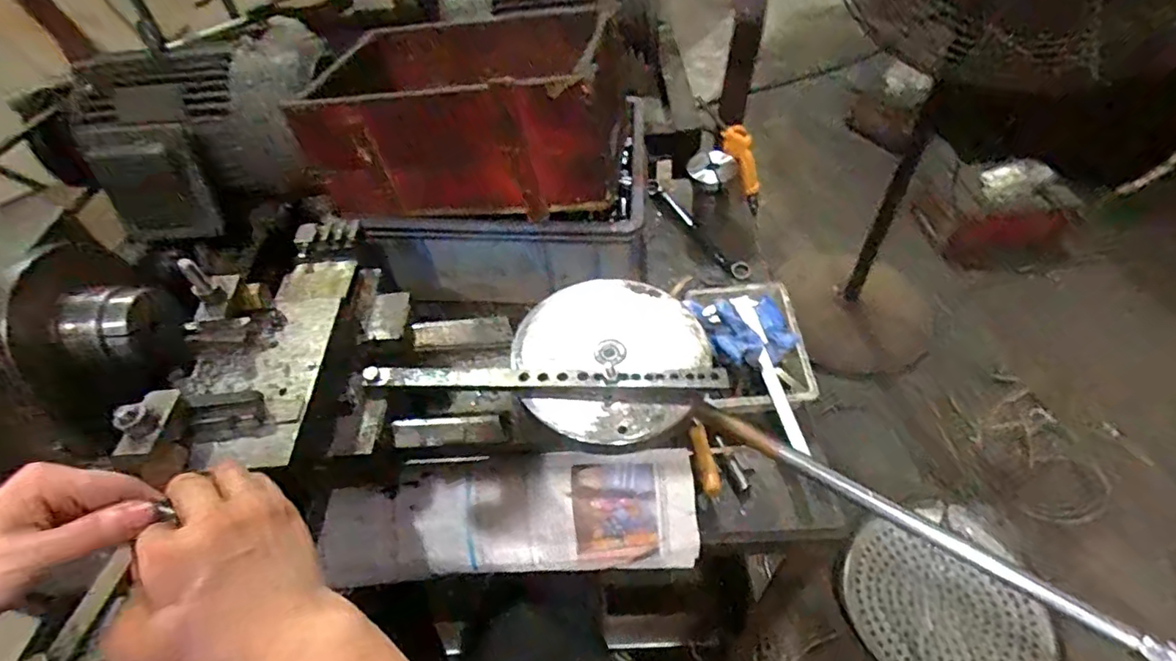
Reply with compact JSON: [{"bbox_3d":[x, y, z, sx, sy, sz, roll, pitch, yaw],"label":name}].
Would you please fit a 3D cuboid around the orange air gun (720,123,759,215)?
[{"bbox_3d":[0.269,-0.265,0.978,0.046,0.183,0.050,-29,51,6],"label":"orange air gun"}]

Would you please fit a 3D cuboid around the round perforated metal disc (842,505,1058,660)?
[{"bbox_3d":[0.727,0.565,1.186,0.353,0.042,0.363,-2,50,3],"label":"round perforated metal disc"}]

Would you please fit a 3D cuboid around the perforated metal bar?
[{"bbox_3d":[-0.043,0.044,0.537,0.334,0.011,0.025,-1,50,4],"label":"perforated metal bar"}]

